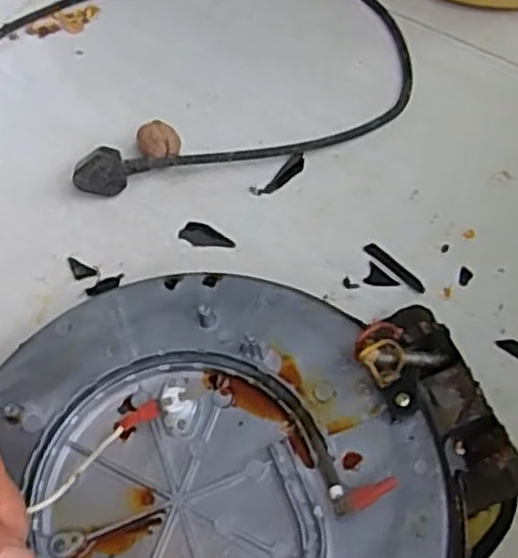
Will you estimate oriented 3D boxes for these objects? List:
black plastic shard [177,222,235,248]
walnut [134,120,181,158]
[{"bbox_3d":[-0.035,-0.027,0.507,0.038,0.004,0.017,24,63,17],"label":"black plastic shard"},{"bbox_3d":[-0.071,-0.094,0.540,0.030,0.027,0.029,-10,59,-2],"label":"walnut"}]

